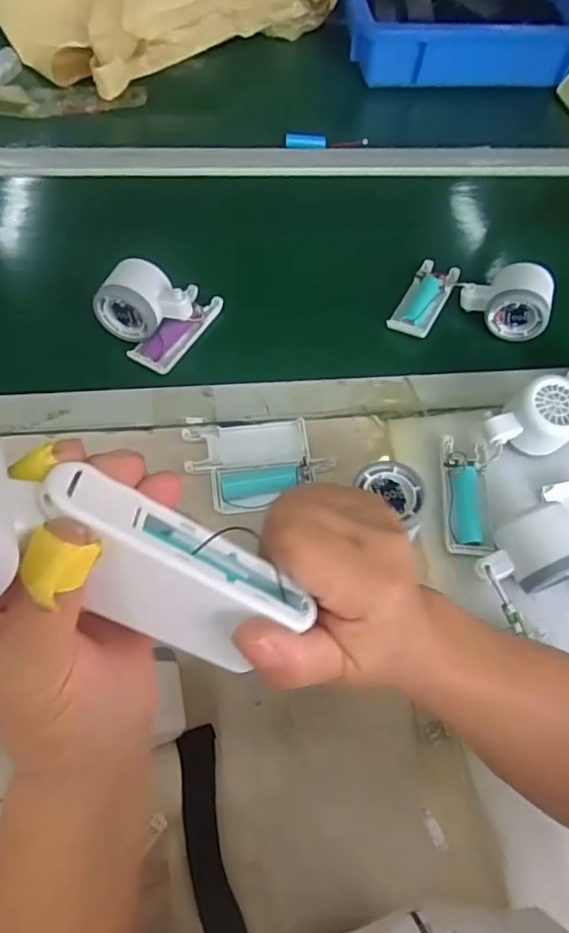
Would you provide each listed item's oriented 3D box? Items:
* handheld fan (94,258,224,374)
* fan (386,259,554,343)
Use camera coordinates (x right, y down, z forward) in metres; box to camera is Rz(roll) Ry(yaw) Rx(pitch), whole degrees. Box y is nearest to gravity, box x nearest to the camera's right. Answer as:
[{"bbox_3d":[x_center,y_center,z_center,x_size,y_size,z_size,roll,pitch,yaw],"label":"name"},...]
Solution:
[{"bbox_3d":[-0.119,-0.153,0.539,0.078,0.049,0.101,32,63,13],"label":"handheld fan"},{"bbox_3d":[0.187,-0.170,0.582,0.148,0.057,0.095,3,62,12],"label":"fan"}]

